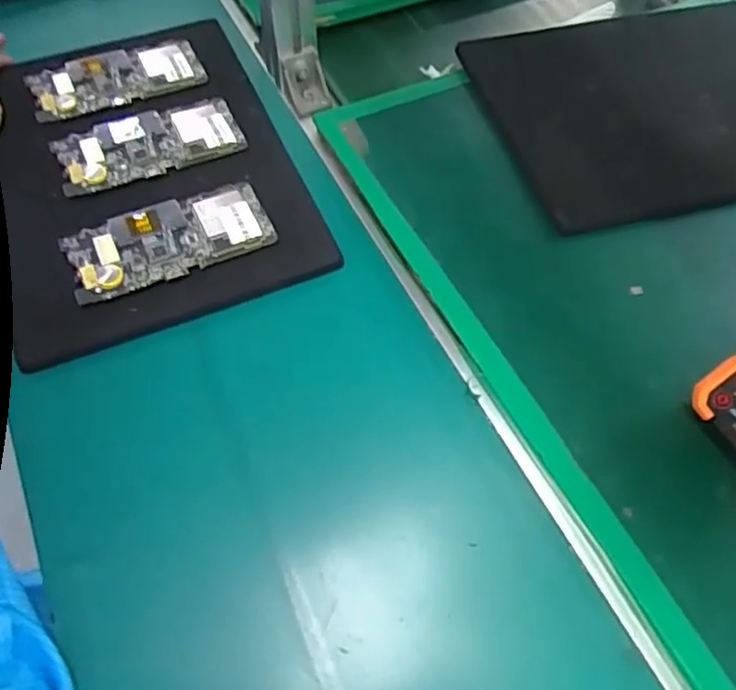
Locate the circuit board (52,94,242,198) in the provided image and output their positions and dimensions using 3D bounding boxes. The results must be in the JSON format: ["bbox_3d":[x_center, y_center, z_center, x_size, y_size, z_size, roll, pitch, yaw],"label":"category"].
[{"bbox_3d":[-0.196,-0.183,0.583,0.159,0.013,0.085,-21,61,-13],"label":"circuit board"}]

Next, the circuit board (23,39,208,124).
[{"bbox_3d":[-0.244,-0.261,0.630,0.160,0.010,0.078,-21,62,-13],"label":"circuit board"}]

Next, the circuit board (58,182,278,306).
[{"bbox_3d":[-0.159,-0.086,0.520,0.157,0.005,0.075,-19,65,-13],"label":"circuit board"}]

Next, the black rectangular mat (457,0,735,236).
[{"bbox_3d":[0.283,-0.232,0.603,0.327,0.022,0.256,-14,58,-6],"label":"black rectangular mat"}]

